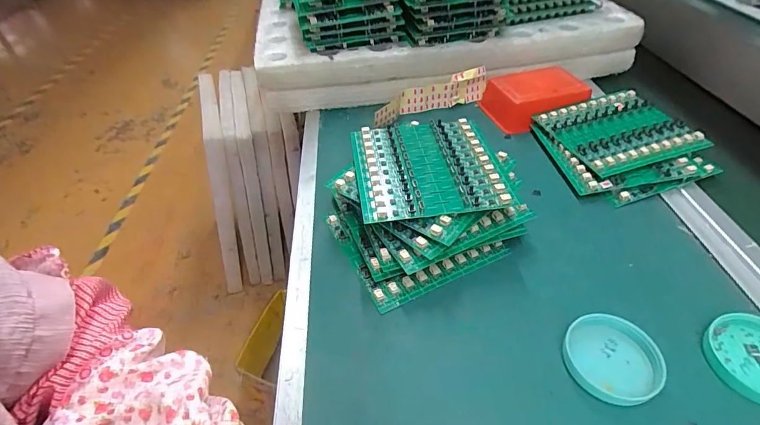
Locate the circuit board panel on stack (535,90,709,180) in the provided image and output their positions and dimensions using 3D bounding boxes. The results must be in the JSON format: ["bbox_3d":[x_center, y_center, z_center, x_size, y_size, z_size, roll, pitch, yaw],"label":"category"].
[{"bbox_3d":[0.281,-0.097,0.473,0.138,0.015,0.126,-16,45,-7],"label":"circuit board panel on stack"}]

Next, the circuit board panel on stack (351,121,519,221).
[{"bbox_3d":[0.042,-0.047,0.381,0.129,0.010,0.138,-7,42,-4],"label":"circuit board panel on stack"}]

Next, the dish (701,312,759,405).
[{"bbox_3d":[0.276,0.104,0.289,0.064,0.014,0.062,-2,44,2],"label":"dish"}]

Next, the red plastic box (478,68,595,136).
[{"bbox_3d":[0.207,-0.156,0.546,0.128,0.043,0.091,-13,45,-10],"label":"red plastic box"}]

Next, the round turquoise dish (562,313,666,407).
[{"bbox_3d":[0.170,0.106,0.293,0.063,0.018,0.059,-2,44,2],"label":"round turquoise dish"}]

